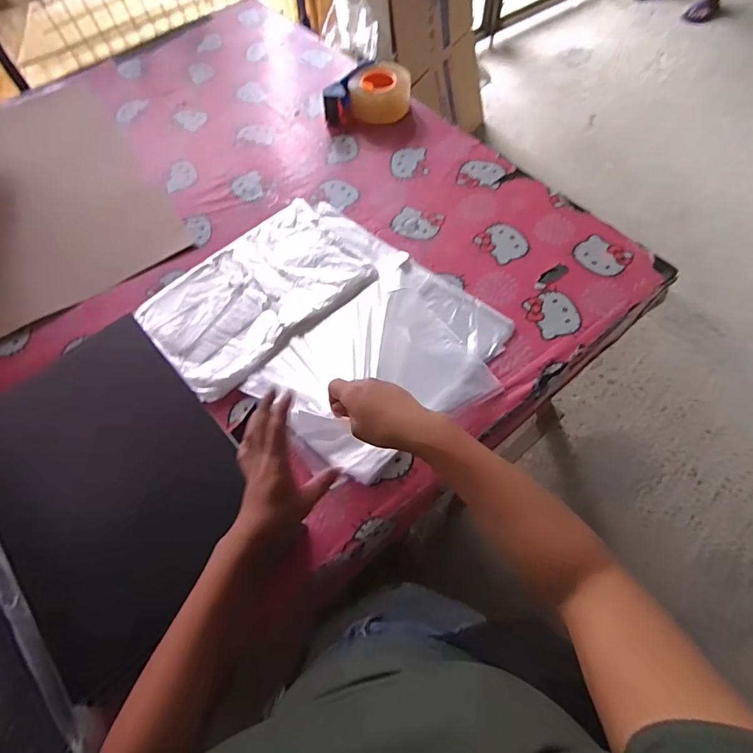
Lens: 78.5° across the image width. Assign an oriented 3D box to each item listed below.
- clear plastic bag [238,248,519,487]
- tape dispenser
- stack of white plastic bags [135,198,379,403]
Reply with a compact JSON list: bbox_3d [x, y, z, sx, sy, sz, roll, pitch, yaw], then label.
[{"bbox_3d":[0.014,-0.032,0.606,0.237,0.076,0.330,39,70,21],"label":"clear plastic bag"},{"bbox_3d":[-0.017,-0.549,0.890,0.166,0.057,0.107,-2,61,1],"label":"tape dispenser"},{"bbox_3d":[-0.181,-0.131,0.698,0.315,0.021,0.223,-38,66,-17],"label":"stack of white plastic bags"}]

